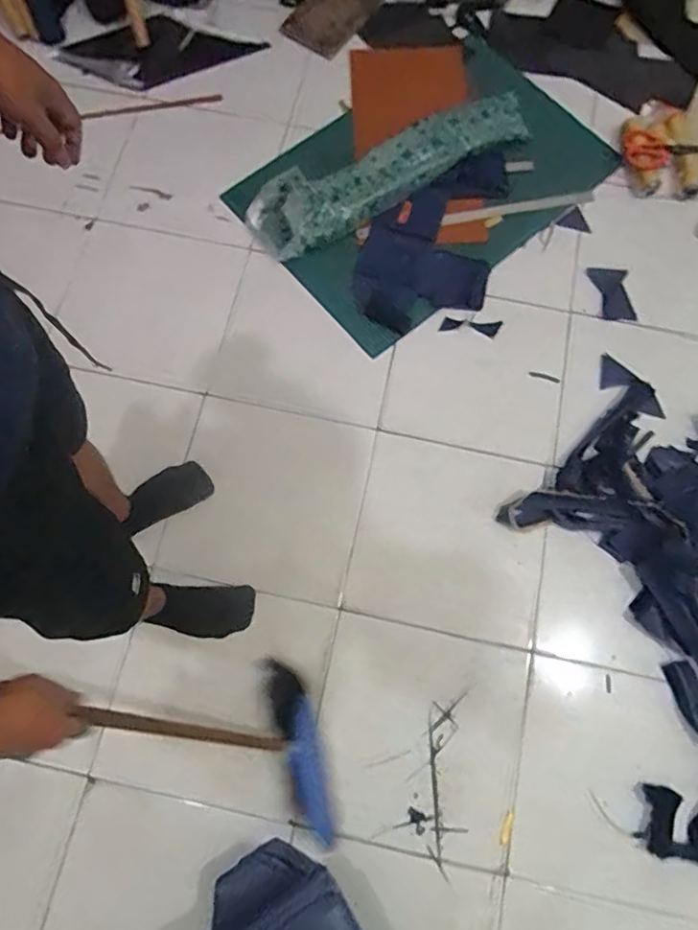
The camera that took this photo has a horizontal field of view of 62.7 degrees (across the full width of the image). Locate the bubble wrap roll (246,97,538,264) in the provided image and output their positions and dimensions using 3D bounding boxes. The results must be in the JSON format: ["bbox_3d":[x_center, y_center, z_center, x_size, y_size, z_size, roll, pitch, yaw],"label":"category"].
[{"bbox_3d":[0.114,-0.735,1.430,0.759,0.107,0.179,-28,74,-8],"label":"bubble wrap roll"}]

